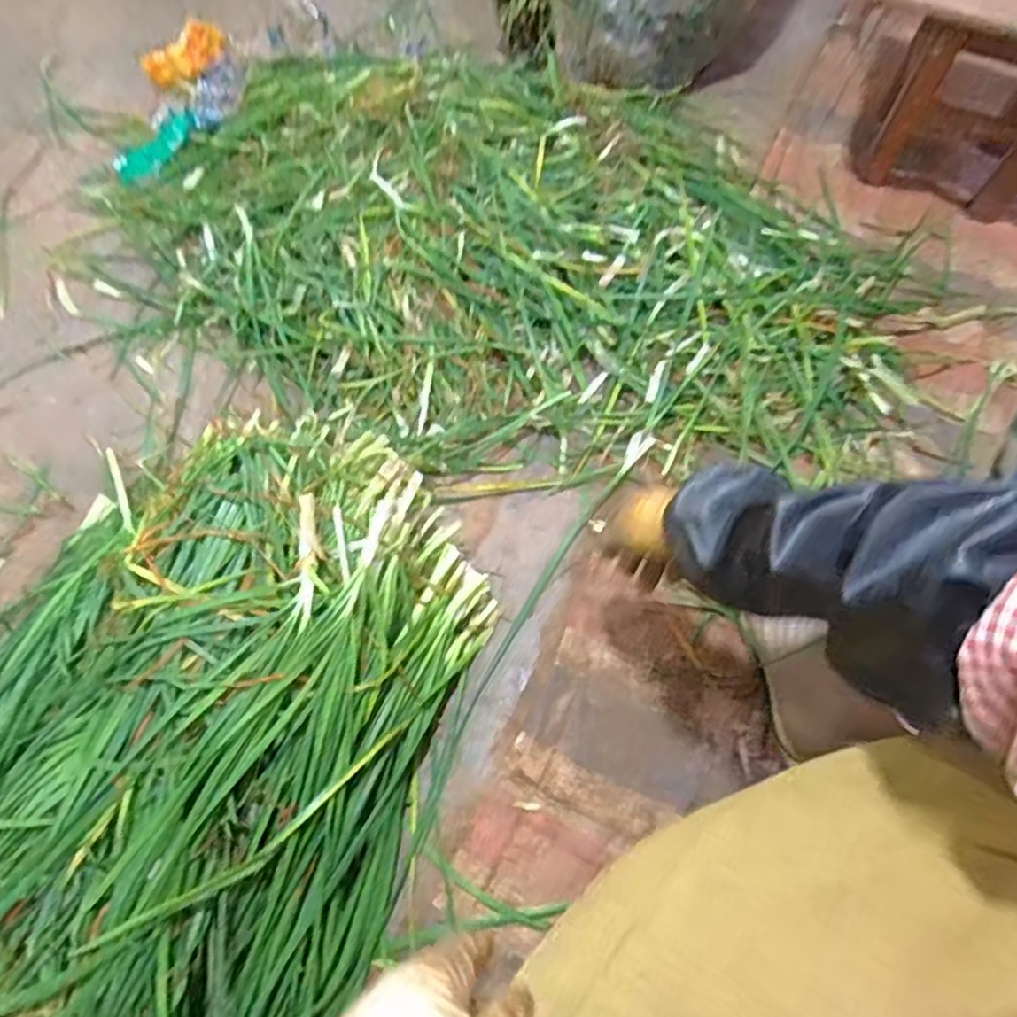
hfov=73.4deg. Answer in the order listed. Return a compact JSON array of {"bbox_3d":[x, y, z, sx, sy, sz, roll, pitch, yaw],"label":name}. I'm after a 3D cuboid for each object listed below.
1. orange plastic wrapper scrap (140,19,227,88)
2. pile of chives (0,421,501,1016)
[{"bbox_3d":[-0.578,-0.809,1.217,0.085,0.039,0.152,33,68,16],"label":"orange plastic wrapper scrap"},{"bbox_3d":[-0.324,0.191,0.662,0.489,0.138,0.604,18,65,10],"label":"pile of chives"}]

